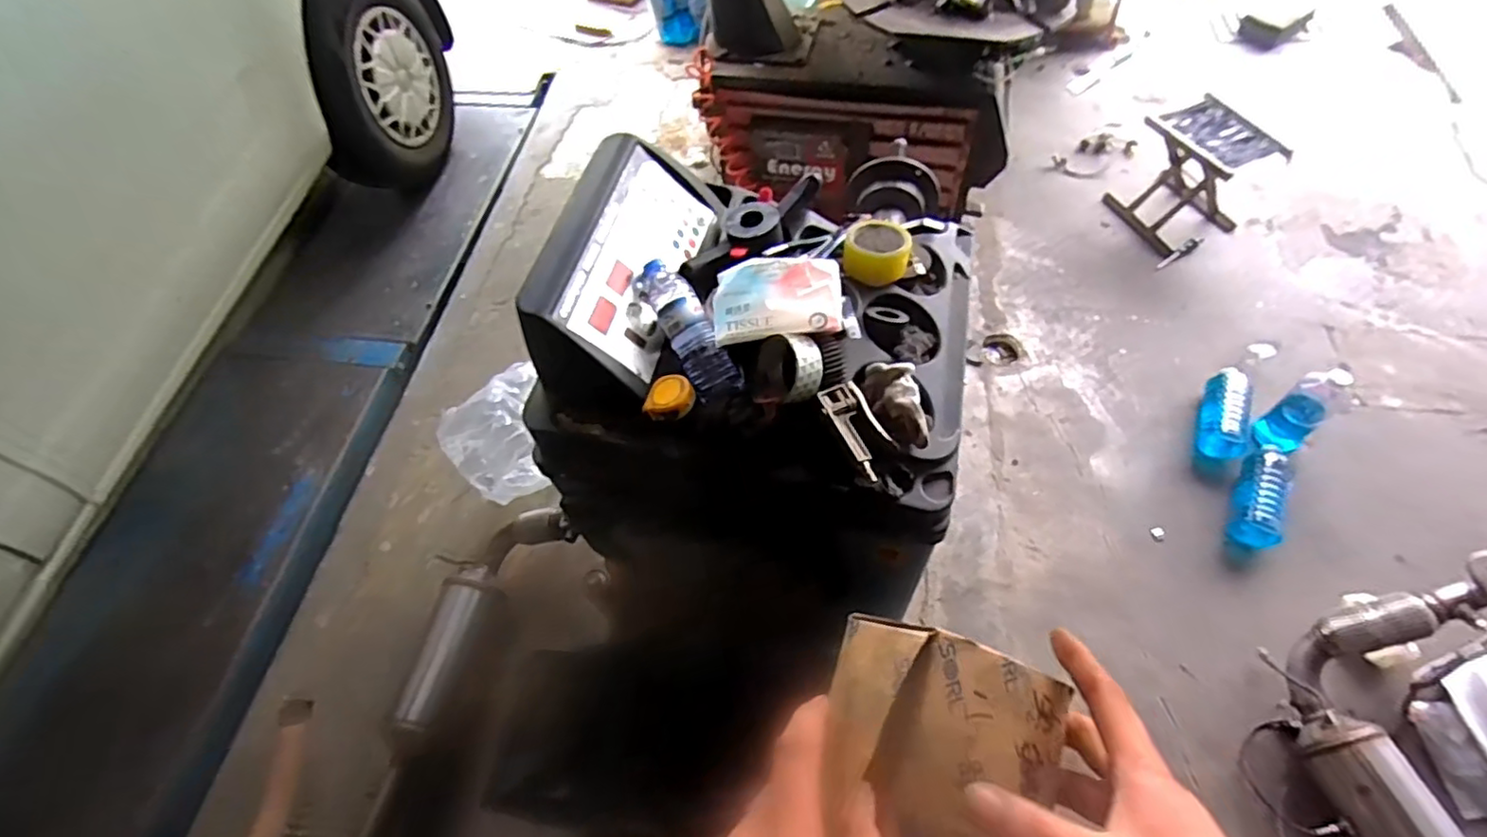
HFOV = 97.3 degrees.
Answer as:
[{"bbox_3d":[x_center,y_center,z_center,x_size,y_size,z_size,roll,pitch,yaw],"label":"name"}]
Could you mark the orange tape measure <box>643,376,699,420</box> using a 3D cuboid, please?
[{"bbox_3d":[-0.093,-0.027,0.828,0.063,0.024,0.059,-1,55,4],"label":"orange tape measure"}]

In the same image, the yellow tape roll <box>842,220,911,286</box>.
[{"bbox_3d":[0.192,-0.239,0.938,0.093,0.041,0.093,-2,58,4],"label":"yellow tape roll"}]

